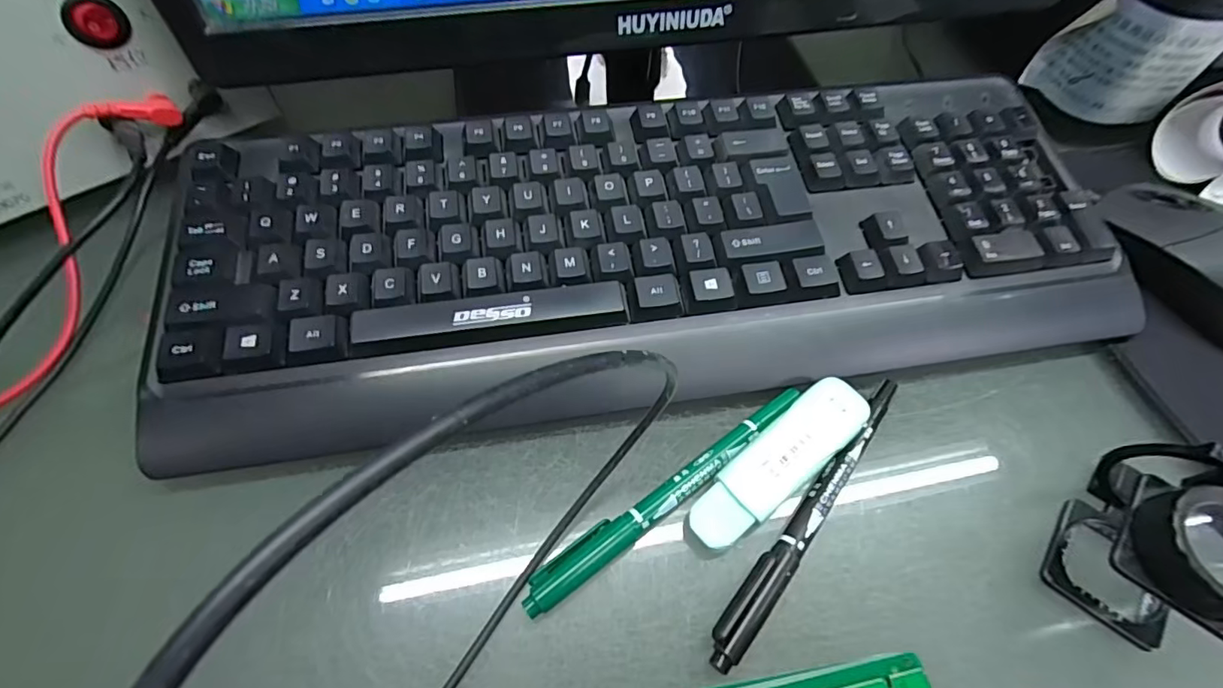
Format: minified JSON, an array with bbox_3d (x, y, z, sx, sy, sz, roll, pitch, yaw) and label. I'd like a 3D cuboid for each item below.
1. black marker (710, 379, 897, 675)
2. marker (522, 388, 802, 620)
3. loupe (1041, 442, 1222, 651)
[{"bbox_3d":[0.081,0.064,0.213,0.014,0.012,0.138,38,65,18],"label":"black marker"},{"bbox_3d":[0.025,0.059,0.215,0.135,0.012,0.013,-31,66,-19],"label":"marker"},{"bbox_3d":[0.196,0.067,0.190,0.044,0.057,0.065,36,64,17],"label":"loupe"}]

